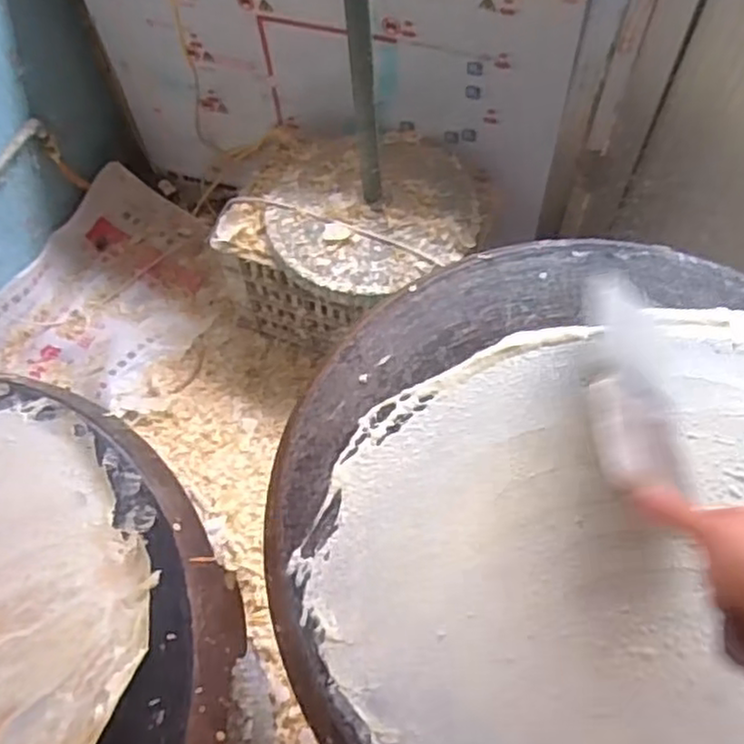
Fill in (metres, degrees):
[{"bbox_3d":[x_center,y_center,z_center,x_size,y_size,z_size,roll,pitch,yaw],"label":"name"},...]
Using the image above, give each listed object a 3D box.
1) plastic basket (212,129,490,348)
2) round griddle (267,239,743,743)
[{"bbox_3d":[-0.025,-0.268,1.534,0.489,0.348,0.430,17,62,11],"label":"plastic basket"},{"bbox_3d":[0.229,0.127,0.644,0.609,0.042,0.575,-1,62,2],"label":"round griddle"}]

